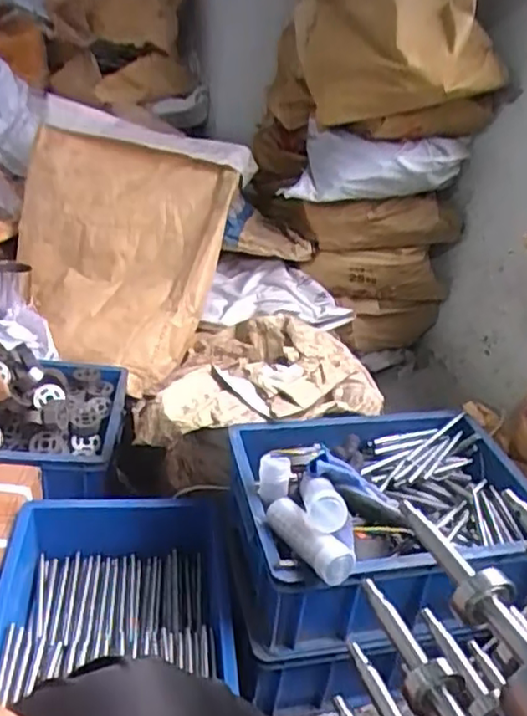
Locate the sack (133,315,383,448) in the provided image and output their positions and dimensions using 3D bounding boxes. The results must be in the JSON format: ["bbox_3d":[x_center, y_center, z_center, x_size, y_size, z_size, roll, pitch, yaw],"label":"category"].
[{"bbox_3d":[-0.015,0.022,1.139,0.390,0.089,0.317,2,31,-9],"label":"sack"}]

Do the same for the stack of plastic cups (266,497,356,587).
[{"bbox_3d":[0.052,0.203,0.757,0.042,0.040,0.135,-17,38,-36],"label":"stack of plastic cups"}]

